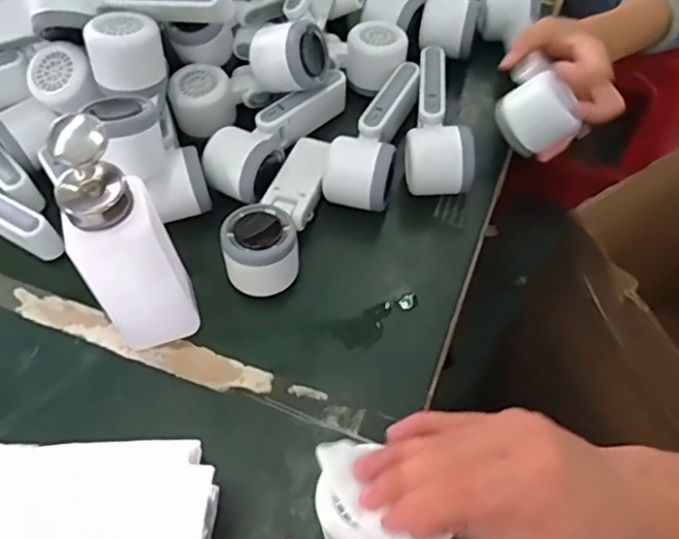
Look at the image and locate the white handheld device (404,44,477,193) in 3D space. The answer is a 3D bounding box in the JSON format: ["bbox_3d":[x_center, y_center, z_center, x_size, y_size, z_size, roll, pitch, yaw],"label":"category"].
[{"bbox_3d":[0.094,-0.142,0.560,0.059,0.055,0.161,6,60,5],"label":"white handheld device"}]

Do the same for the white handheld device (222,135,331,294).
[{"bbox_3d":[-0.047,-0.058,0.515,0.061,0.053,0.164,13,60,8],"label":"white handheld device"}]

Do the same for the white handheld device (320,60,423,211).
[{"bbox_3d":[0.031,-0.128,0.554,0.056,0.047,0.162,12,61,9],"label":"white handheld device"}]

